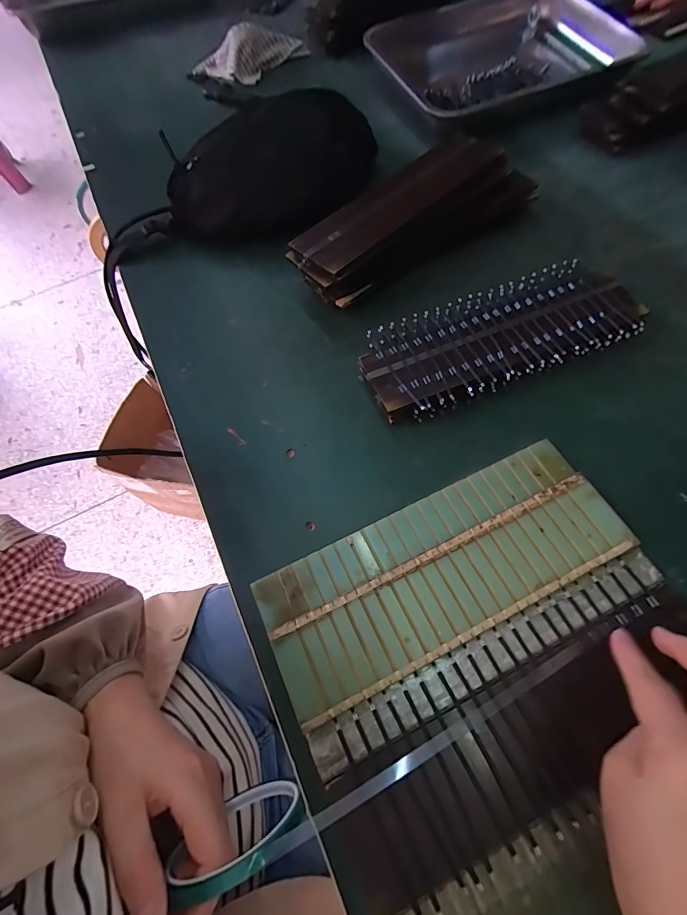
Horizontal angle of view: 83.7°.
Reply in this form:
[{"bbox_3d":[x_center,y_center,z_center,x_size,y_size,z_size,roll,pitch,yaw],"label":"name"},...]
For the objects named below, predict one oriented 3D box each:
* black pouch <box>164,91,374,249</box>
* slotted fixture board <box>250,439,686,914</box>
[{"bbox_3d":[-0.087,-0.350,0.469,0.260,0.112,0.111,-30,66,-11],"label":"black pouch"},{"bbox_3d":[0.106,0.141,0.249,0.262,0.020,0.254,-25,65,-8],"label":"slotted fixture board"}]

